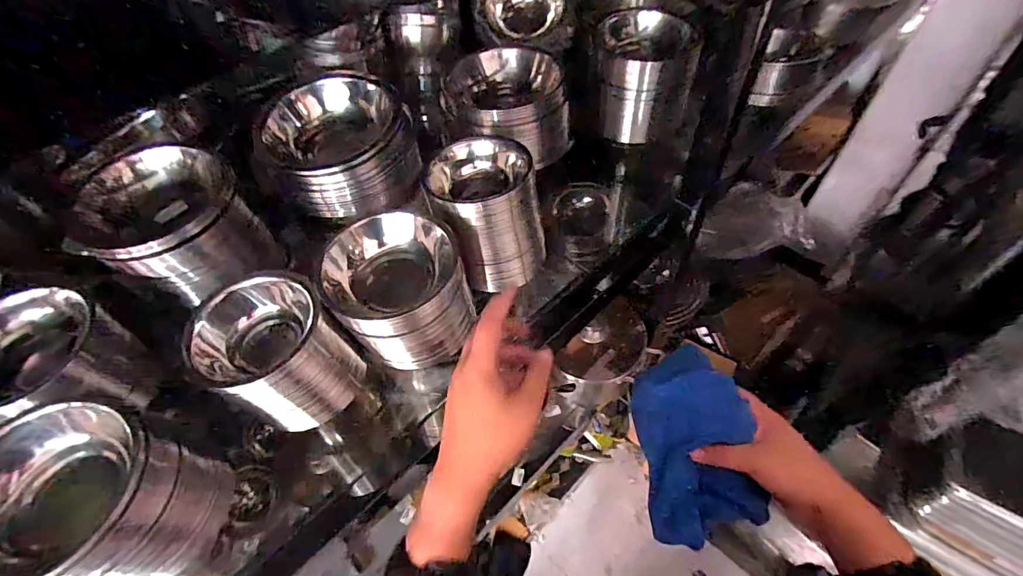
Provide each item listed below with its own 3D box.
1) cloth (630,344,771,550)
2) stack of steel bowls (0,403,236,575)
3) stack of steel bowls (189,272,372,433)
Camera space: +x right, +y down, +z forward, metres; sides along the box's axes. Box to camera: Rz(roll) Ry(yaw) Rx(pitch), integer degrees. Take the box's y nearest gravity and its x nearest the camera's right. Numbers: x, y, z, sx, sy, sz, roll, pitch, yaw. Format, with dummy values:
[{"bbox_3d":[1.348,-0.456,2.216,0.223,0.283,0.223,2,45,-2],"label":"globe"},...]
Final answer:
[{"bbox_3d":[0.172,0.144,0.428,0.095,0.088,0.145,-5,52,0],"label":"cloth"},{"bbox_3d":[-0.316,0.177,0.359,0.123,0.144,0.111,-6,52,-1],"label":"stack of steel bowls"},{"bbox_3d":[-0.225,0.071,0.450,0.098,0.135,0.107,26,59,22],"label":"stack of steel bowls"}]

